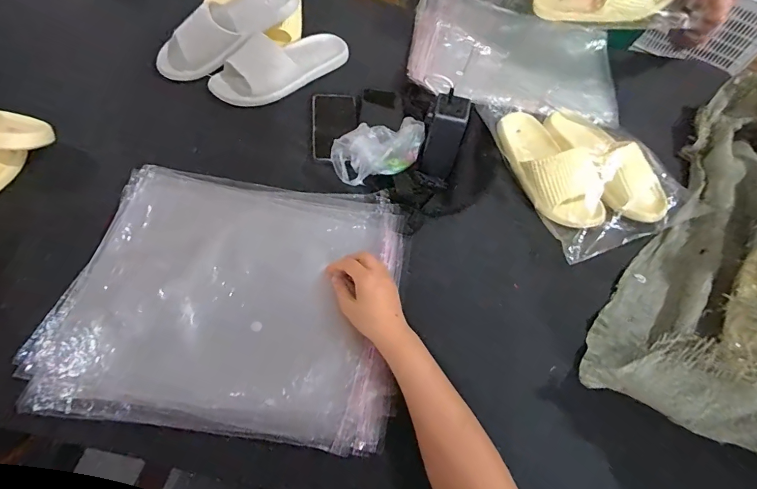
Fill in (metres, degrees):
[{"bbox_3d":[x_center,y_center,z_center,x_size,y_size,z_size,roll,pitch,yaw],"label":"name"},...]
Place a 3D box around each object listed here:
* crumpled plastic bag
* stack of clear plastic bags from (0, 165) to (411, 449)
[{"bbox_3d":[0.007,-0.156,0.609,0.157,0.049,0.084,-24,64,-18],"label":"crumpled plastic bag"},{"bbox_3d":[-0.175,0.057,0.505,0.394,0.043,0.328,6,62,3],"label":"stack of clear plastic bags"}]

